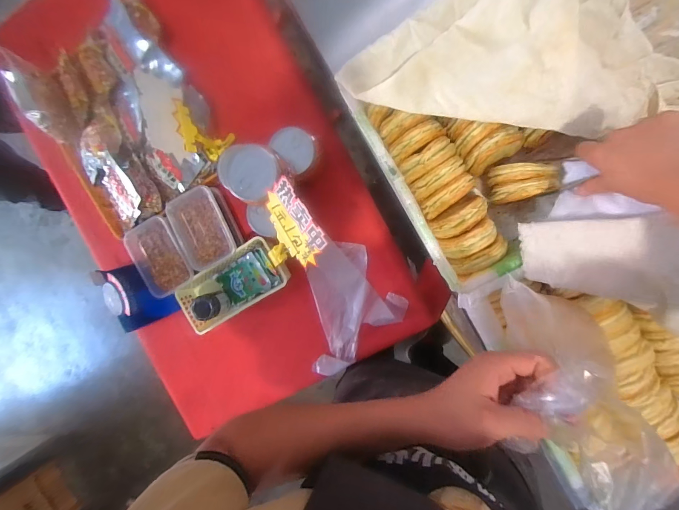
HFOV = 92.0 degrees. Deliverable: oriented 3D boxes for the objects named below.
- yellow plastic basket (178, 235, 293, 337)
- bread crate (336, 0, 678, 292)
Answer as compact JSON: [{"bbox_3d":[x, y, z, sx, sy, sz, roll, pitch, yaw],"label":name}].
[{"bbox_3d":[-0.251,0.072,0.779,0.276,0.083,0.123,-32,90,9],"label":"yellow plastic basket"},{"bbox_3d":[0.349,-0.263,0.525,0.591,0.136,0.390,-30,90,9],"label":"bread crate"}]

